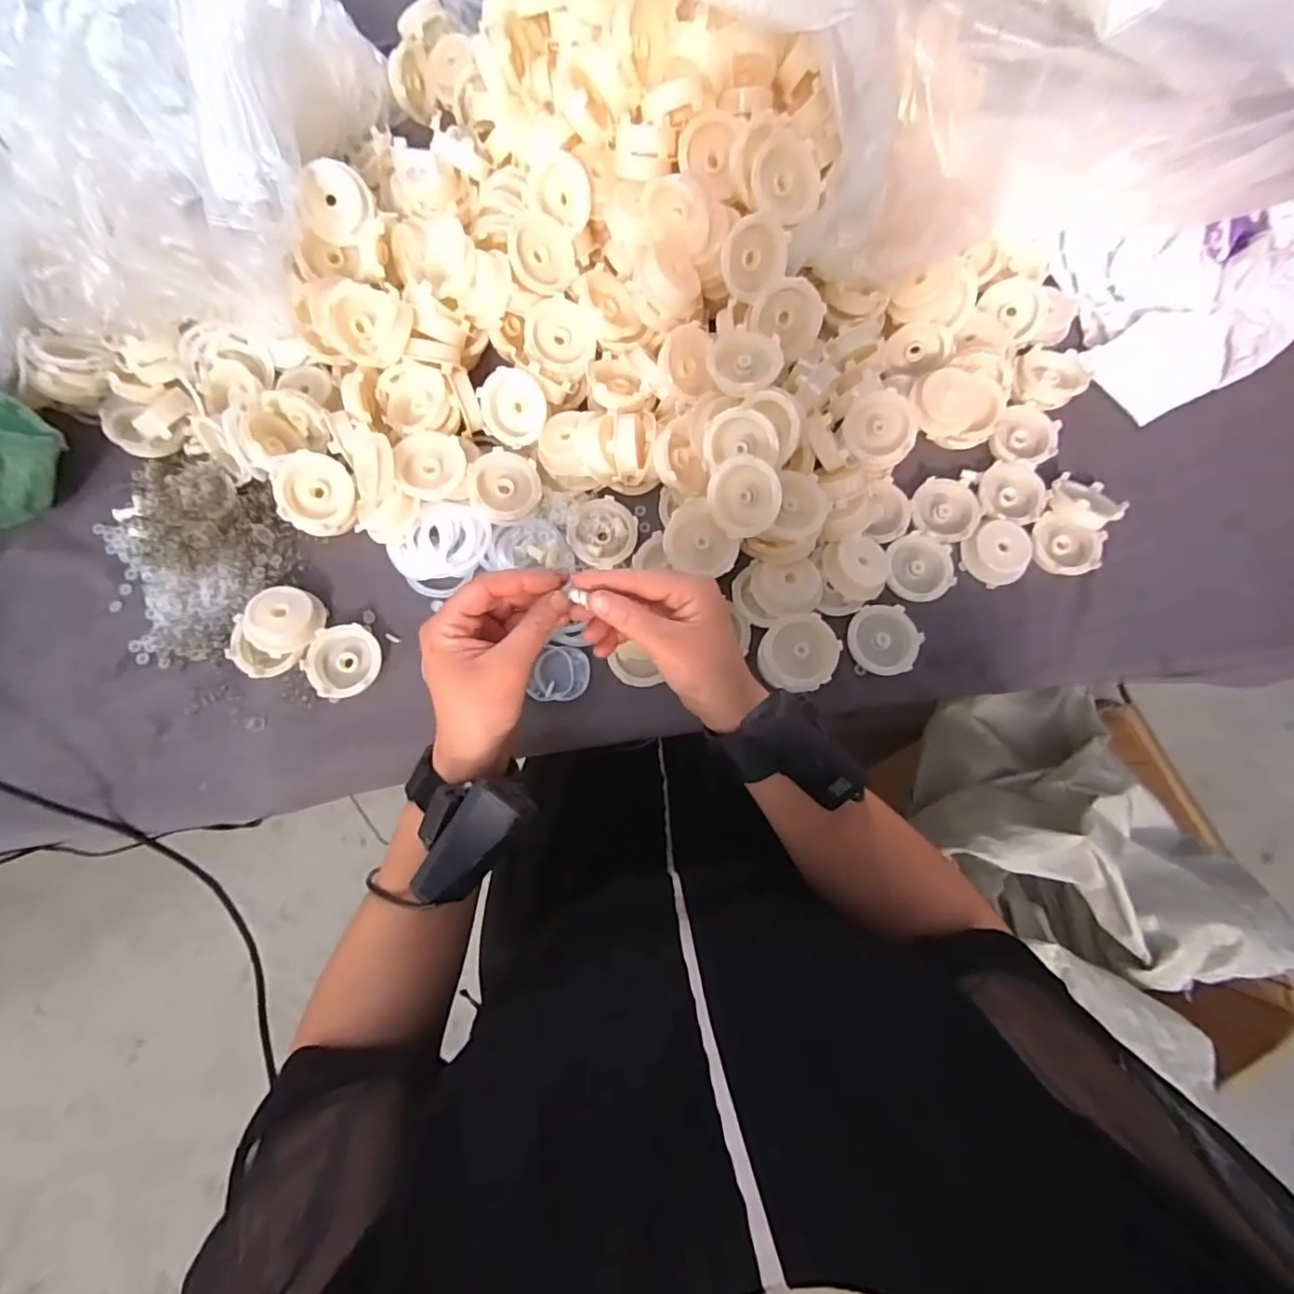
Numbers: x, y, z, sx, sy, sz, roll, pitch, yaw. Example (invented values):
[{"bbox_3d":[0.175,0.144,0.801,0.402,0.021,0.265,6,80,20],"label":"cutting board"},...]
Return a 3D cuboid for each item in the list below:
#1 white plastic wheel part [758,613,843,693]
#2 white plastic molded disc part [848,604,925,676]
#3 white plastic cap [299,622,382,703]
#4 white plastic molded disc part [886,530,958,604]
[{"bbox_3d":[0.113,0.004,0.429,0.054,0.019,0.055,12,79,1],"label":"white plastic wheel part"},{"bbox_3d":[0.184,-0.006,0.443,0.050,0.008,0.054,-26,81,-6],"label":"white plastic molded disc part"},{"bbox_3d":[-0.230,0.012,0.436,0.051,0.018,0.054,0,79,-1],"label":"white plastic cap"},{"bbox_3d":[0.215,-0.063,0.458,0.052,0.019,0.054,-21,80,-5],"label":"white plastic molded disc part"}]

